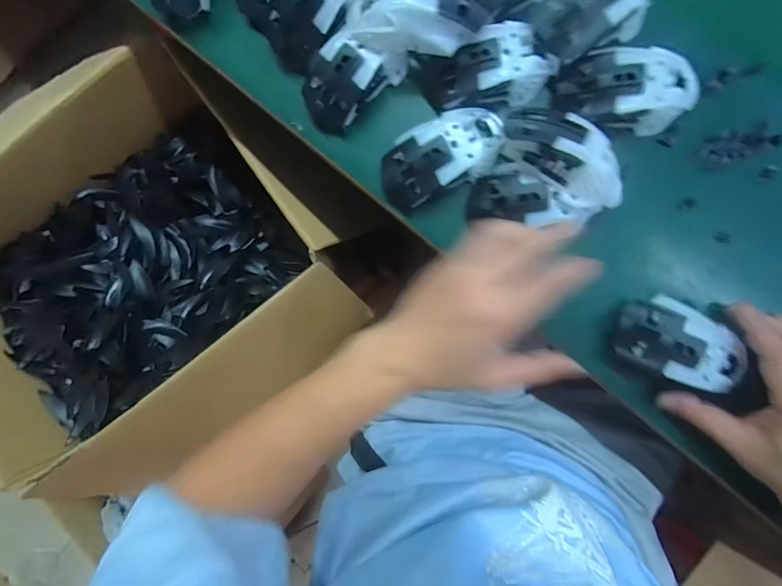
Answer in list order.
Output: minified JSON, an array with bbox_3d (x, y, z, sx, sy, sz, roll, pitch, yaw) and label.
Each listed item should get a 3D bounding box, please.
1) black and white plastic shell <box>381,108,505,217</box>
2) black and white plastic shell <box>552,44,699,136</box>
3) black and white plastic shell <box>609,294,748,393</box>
[{"bbox_3d":[0.045,-0.125,0.346,0.112,0.035,0.063,-27,88,3],"label":"black and white plastic shell"},{"bbox_3d":[0.209,-0.178,0.330,0.121,0.036,0.065,10,90,4],"label":"black and white plastic shell"},{"bbox_3d":[0.245,0.040,0.323,0.098,0.029,0.066,16,91,4],"label":"black and white plastic shell"}]

